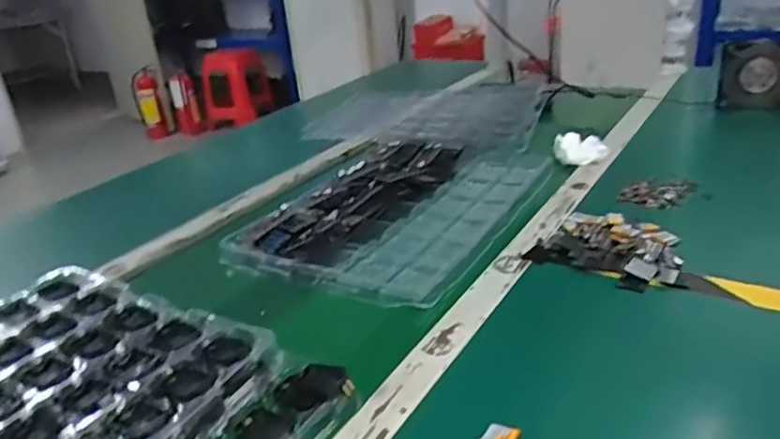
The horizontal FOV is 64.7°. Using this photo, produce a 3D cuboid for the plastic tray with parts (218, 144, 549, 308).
[{"bbox_3d":[0.017,-0.035,0.893,0.328,0.020,0.481,10,28,27],"label":"plastic tray with parts"}]

